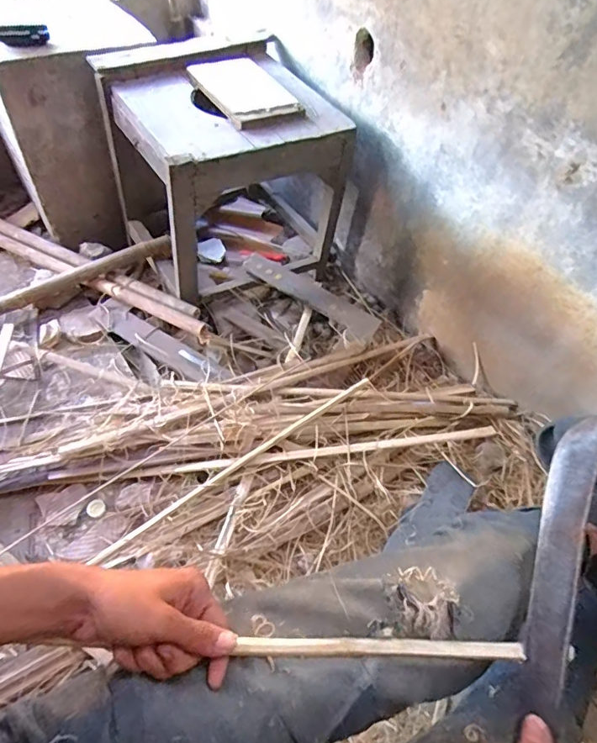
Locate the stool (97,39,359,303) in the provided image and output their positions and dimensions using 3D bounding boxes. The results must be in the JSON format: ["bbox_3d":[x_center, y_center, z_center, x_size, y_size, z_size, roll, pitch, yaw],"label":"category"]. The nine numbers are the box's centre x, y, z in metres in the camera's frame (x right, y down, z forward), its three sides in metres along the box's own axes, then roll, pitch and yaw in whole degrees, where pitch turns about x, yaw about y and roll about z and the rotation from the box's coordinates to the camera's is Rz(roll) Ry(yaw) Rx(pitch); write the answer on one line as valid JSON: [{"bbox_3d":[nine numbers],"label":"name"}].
[{"bbox_3d":[-0.162,-0.465,1.177,0.450,0.434,0.415,-24,56,-21],"label":"stool"}]

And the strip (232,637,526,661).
[{"bbox_3d":[0.066,0.226,0.401,0.228,0.007,0.013,0,50,2],"label":"strip"}]

